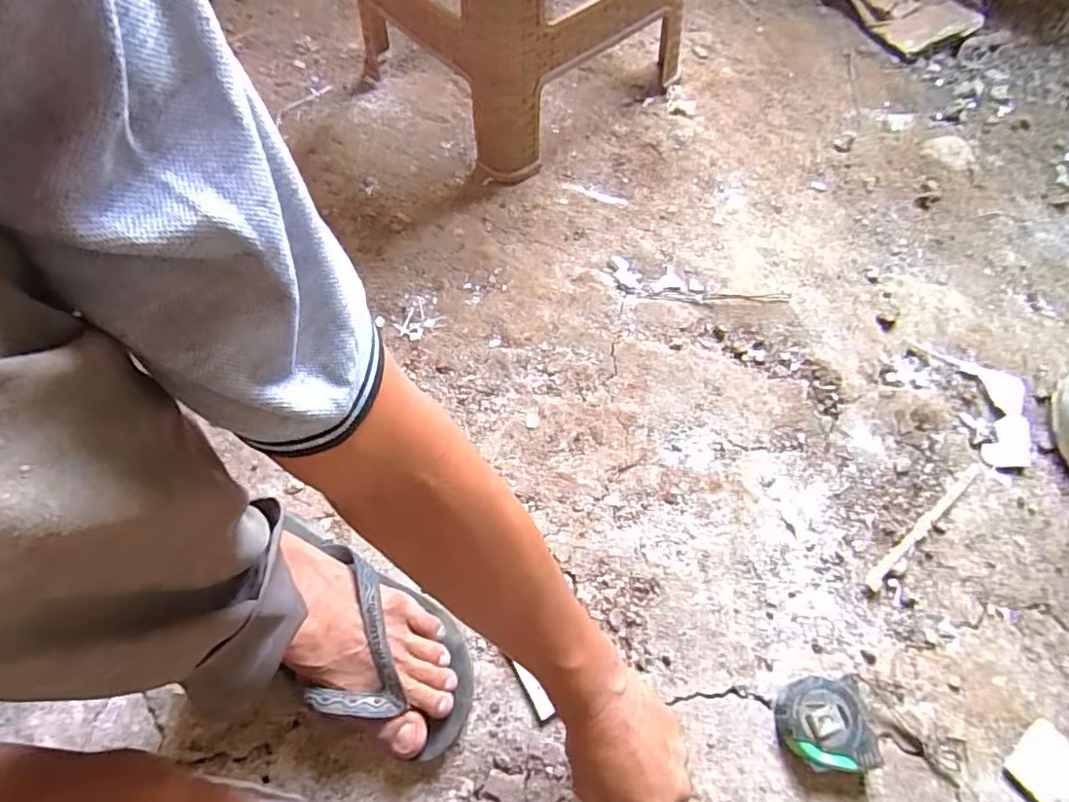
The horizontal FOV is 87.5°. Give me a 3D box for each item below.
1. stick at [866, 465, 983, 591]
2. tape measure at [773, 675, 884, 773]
[{"bbox_3d":[0.405,0.127,0.579,0.190,0.011,0.012,-36,70,-18],"label":"stick"},{"bbox_3d":[0.246,0.275,0.476,0.075,0.033,0.067,4,63,-1],"label":"tape measure"}]

